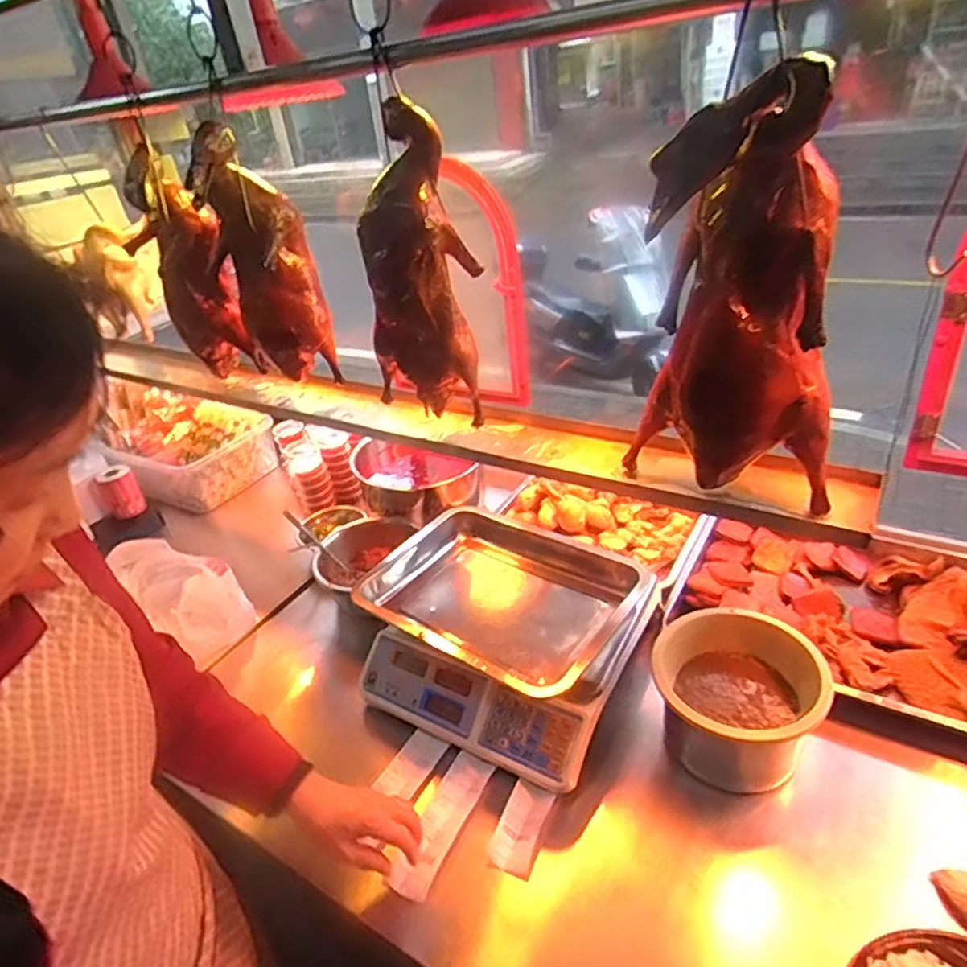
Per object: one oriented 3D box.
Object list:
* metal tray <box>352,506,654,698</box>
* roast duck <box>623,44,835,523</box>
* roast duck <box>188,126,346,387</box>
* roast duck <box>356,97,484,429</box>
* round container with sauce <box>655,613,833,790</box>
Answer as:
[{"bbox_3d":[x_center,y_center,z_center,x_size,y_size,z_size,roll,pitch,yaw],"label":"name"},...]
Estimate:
[{"bbox_3d":[0.009,0.158,0.925,0.384,0.067,0.275,17,39,34],"label":"metal tray"},{"bbox_3d":[0.243,-0.163,0.610,0.190,0.358,0.113,2,32,14],"label":"roast duck"},{"bbox_3d":[-0.317,-0.313,0.926,0.151,0.329,0.122,-12,32,-9],"label":"roast duck"},{"bbox_3d":[-0.082,-0.258,0.804,0.144,0.347,0.141,-9,31,-4],"label":"roast duck"},{"bbox_3d":[0.301,0.264,0.771,0.180,0.135,0.178,-5,31,3],"label":"round container with sauce"}]

